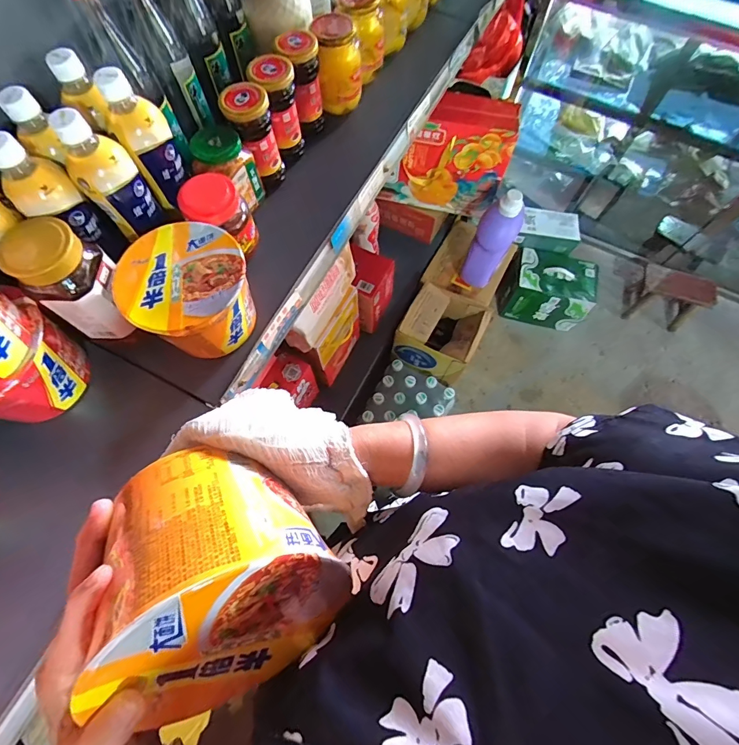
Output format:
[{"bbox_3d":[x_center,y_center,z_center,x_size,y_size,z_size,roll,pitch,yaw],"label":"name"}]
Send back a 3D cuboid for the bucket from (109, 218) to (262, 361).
[{"bbox_3d":[-0.211,-0.093,0.474,0.135,0.094,0.132,0,70,-1],"label":"bucket"}]

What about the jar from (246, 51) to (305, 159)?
[{"bbox_3d":[-0.131,-0.380,0.572,0.057,0.115,0.062,0,70,-1],"label":"jar"}]

